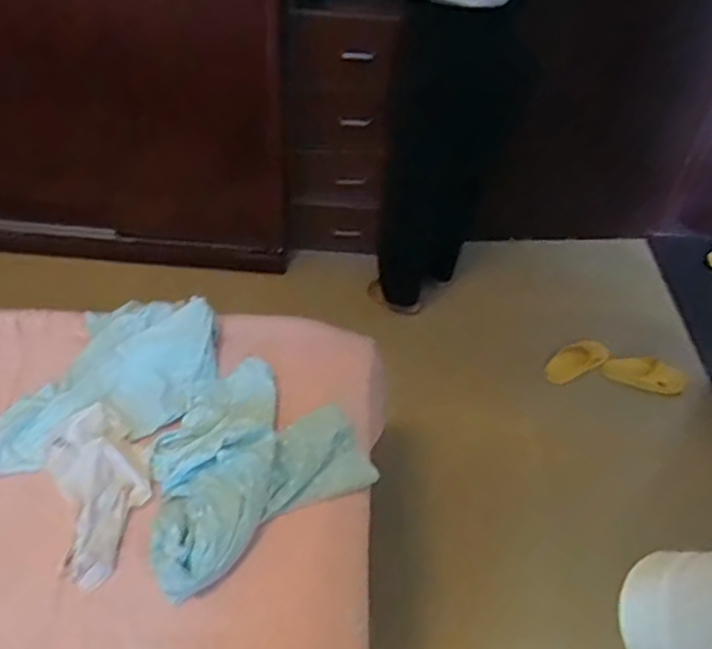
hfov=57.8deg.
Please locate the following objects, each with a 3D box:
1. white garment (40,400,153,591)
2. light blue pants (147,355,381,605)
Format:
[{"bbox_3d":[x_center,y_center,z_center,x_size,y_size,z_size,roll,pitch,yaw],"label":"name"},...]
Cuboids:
[{"bbox_3d":[-0.390,0.241,0.982,0.130,0.053,0.278,-18,49,-24],"label":"white garment"},{"bbox_3d":[-0.181,0.212,1.016,0.362,0.085,0.286,-26,53,-30],"label":"light blue pants"}]

